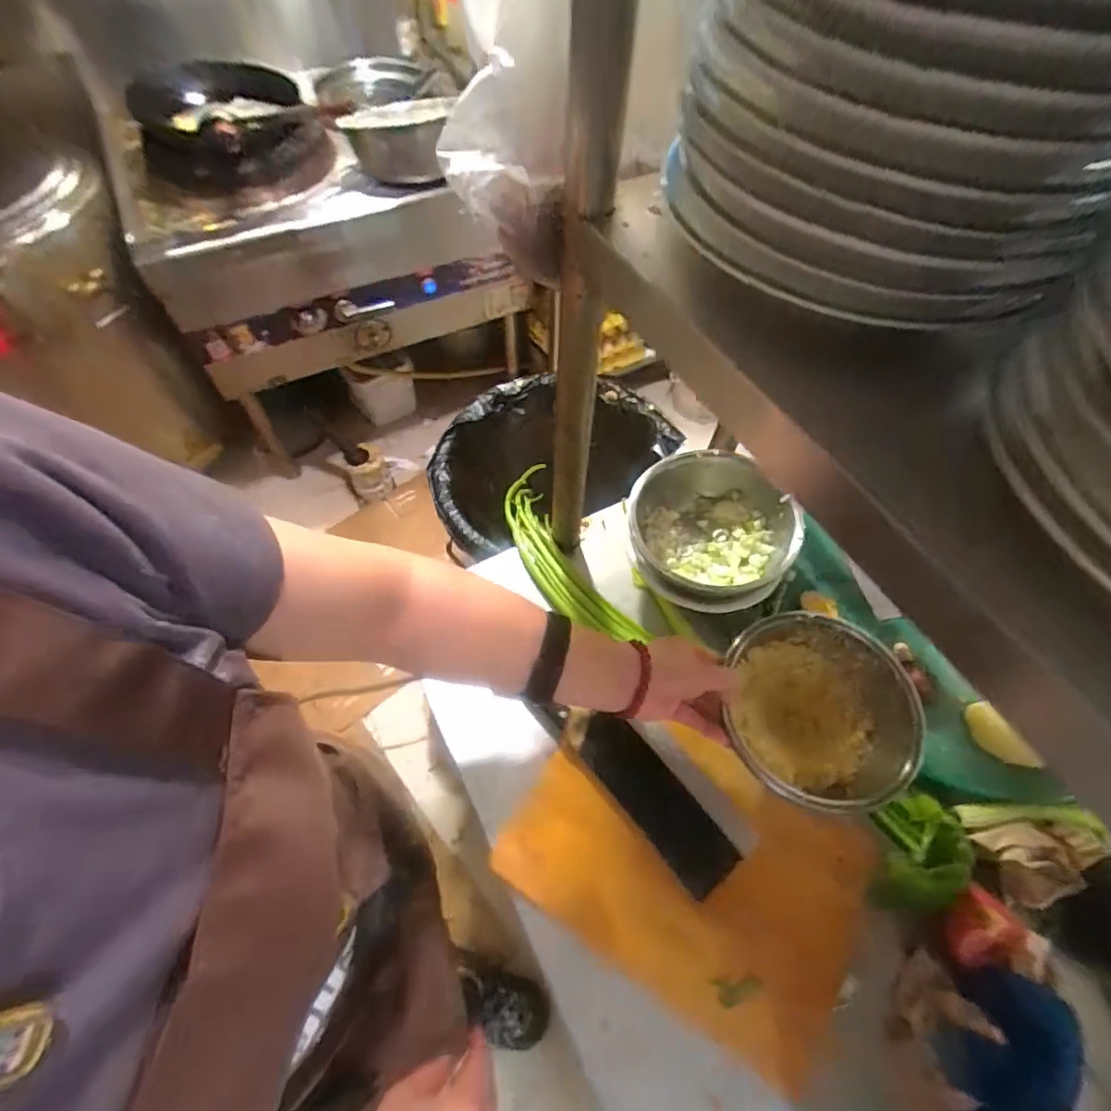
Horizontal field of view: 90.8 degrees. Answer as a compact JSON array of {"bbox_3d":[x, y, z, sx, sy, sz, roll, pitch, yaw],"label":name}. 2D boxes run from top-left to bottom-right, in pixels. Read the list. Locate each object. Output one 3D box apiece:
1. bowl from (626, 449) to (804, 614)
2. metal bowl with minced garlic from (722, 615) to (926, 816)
[{"bbox_3d":[0.185,-0.027,0.673,0.190,0.078,0.199,-6,60,-6],"label":"bowl"},{"bbox_3d":[0.252,0.151,0.521,0.165,0.076,0.167,1,59,-1],"label":"metal bowl with minced garlic"}]

